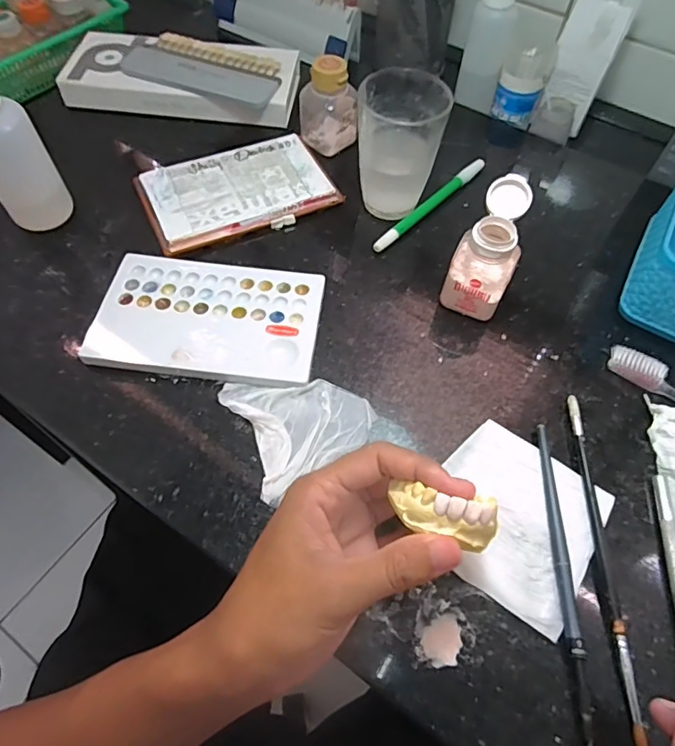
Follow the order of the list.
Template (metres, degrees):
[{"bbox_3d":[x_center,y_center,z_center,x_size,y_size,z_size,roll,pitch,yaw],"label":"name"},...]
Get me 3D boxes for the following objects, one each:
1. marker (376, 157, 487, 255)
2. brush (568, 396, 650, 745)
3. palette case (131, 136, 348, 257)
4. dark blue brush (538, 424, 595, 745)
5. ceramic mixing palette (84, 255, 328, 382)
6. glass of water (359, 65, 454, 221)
[{"bbox_3d":[0.080,-0.143,0.429,0.010,0.014,0.145,39,65,19],"label":"marker"},{"bbox_3d":[0.152,0.099,0.285,0.008,0.010,0.185,3,58,-1],"label":"brush"},{"bbox_3d":[-0.086,-0.157,0.424,0.150,0.009,0.096,-20,62,-14],"label":"palette case"},{"bbox_3d":[0.126,0.108,0.279,0.010,0.007,0.165,6,58,1],"label":"dark blue brush"},{"bbox_3d":[-0.090,-0.040,0.359,0.152,0.012,0.095,7,58,2],"label":"ceramic mixing palette"},{"bbox_3d":[0.047,-0.176,0.400,0.067,0.095,0.061,11,59,4],"label":"glass of water"}]

